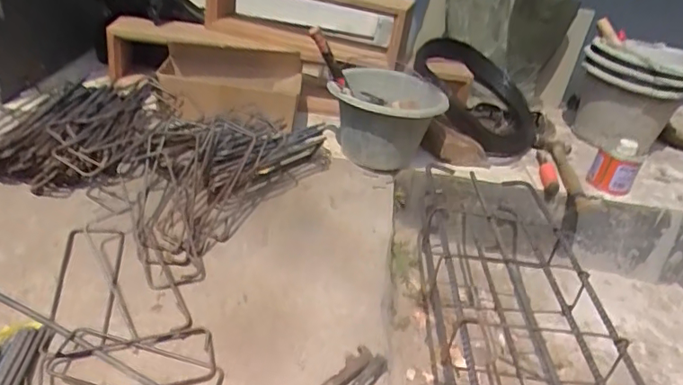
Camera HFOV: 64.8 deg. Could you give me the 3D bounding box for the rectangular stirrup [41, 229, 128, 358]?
[{"bbox_3d":[-0.422,0.161,0.891,0.093,0.017,0.229,4,54,-12],"label":"rectangular stirrup"}]

